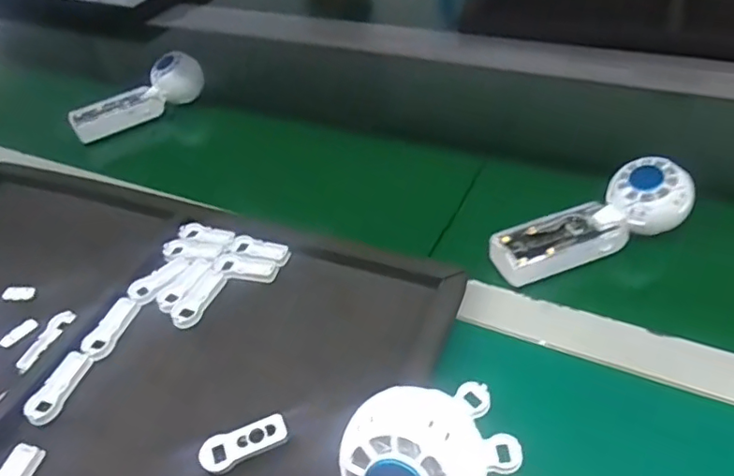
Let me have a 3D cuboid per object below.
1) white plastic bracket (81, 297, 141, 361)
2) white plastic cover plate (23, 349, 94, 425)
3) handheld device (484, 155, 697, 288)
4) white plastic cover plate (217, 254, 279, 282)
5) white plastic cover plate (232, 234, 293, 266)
[{"bbox_3d":[-0.209,0.072,0.454,0.023,0.005,0.057,9,46,15],"label":"white plastic bracket"},{"bbox_3d":[-0.231,0.112,0.419,0.024,0.007,0.058,8,46,14],"label":"white plastic cover plate"},{"bbox_3d":[0.187,-0.010,0.473,0.167,0.037,0.055,-26,48,2],"label":"handheld device"},{"bbox_3d":[-0.104,0.026,0.486,0.055,0.004,0.023,7,46,13],"label":"white plastic cover plate"},{"bbox_3d":[-0.095,0.011,0.502,0.057,0.004,0.024,13,48,19],"label":"white plastic cover plate"}]

